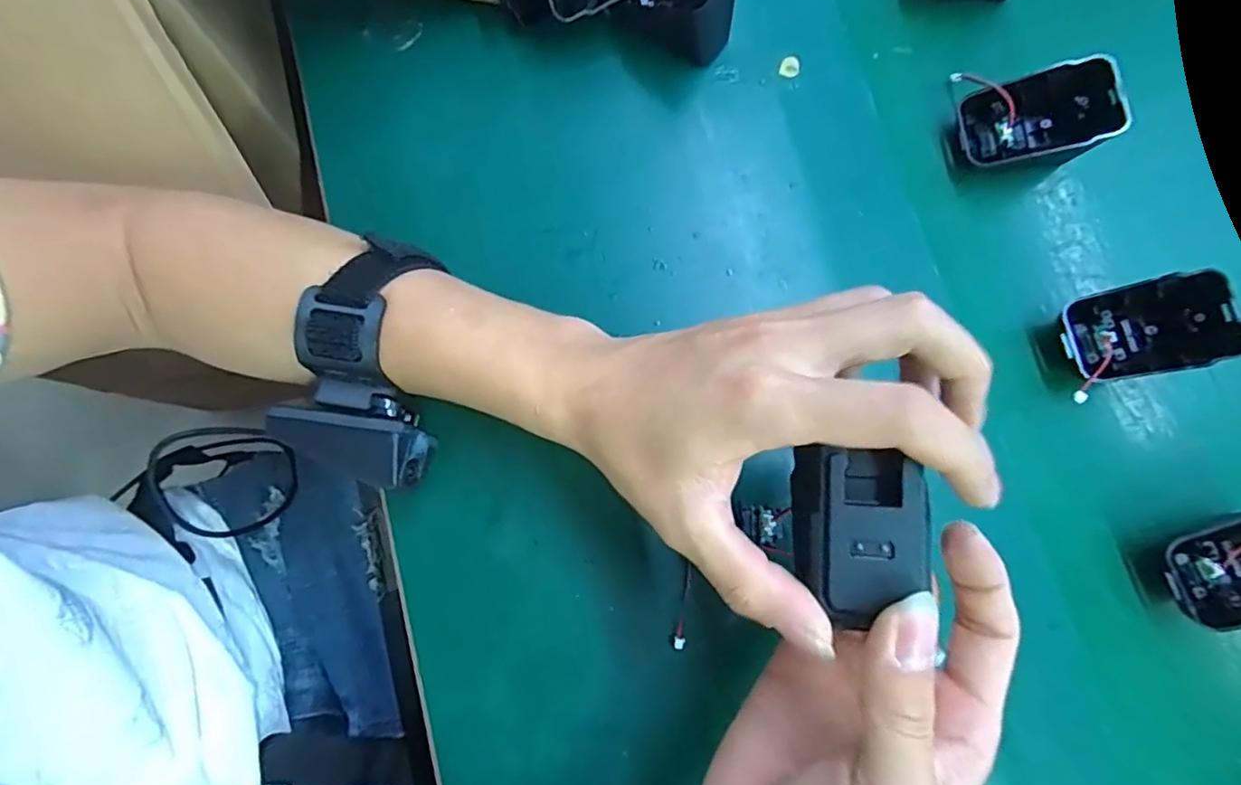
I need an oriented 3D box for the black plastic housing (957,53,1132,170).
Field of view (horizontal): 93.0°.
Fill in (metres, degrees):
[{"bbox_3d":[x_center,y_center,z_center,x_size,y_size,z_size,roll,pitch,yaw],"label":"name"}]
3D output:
[{"bbox_3d":[0.216,-0.143,0.310,0.067,0.040,0.045,0,79,-2],"label":"black plastic housing"}]

